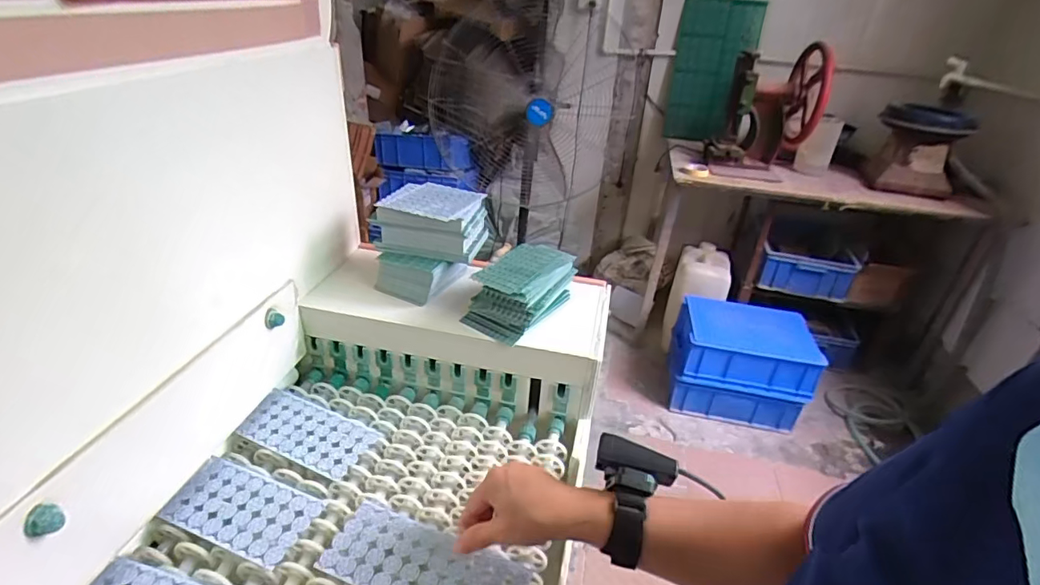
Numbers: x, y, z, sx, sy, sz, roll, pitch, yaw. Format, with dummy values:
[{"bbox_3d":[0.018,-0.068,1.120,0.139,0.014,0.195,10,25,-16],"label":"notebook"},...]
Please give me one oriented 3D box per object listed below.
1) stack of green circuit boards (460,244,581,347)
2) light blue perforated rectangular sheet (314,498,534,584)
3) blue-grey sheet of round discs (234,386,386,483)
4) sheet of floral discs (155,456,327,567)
[{"bbox_3d":[0.002,-0.007,0.721,0.104,0.080,0.149,18,34,23],"label":"stack of green circuit boards"},{"bbox_3d":[-0.090,0.268,0.504,0.194,0.013,0.083,14,33,17],"label":"light blue perforated rectangular sheet"},{"bbox_3d":[-0.265,0.174,0.648,0.165,0.014,0.082,15,33,18],"label":"blue-grey sheet of round discs"},{"bbox_3d":[-0.294,0.227,0.551,0.152,0.004,0.084,13,33,16],"label":"sheet of floral discs"}]

